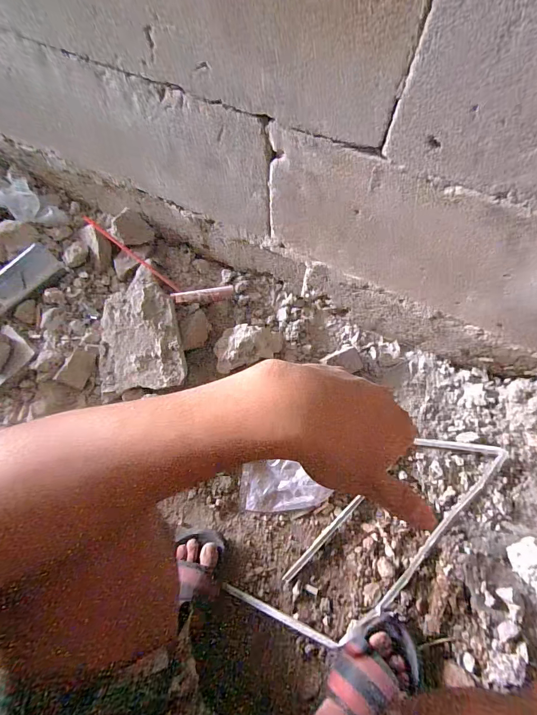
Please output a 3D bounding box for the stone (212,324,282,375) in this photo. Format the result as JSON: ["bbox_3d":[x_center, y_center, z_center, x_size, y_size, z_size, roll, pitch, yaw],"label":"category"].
[{"bbox_3d":[-0.036,-0.025,0.634,0.124,0.047,0.085,-10,70,-3],"label":"stone"}]

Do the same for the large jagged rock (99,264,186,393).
[{"bbox_3d":[-0.230,-0.064,0.622,0.146,0.051,0.240,-6,70,-2],"label":"large jagged rock"}]

